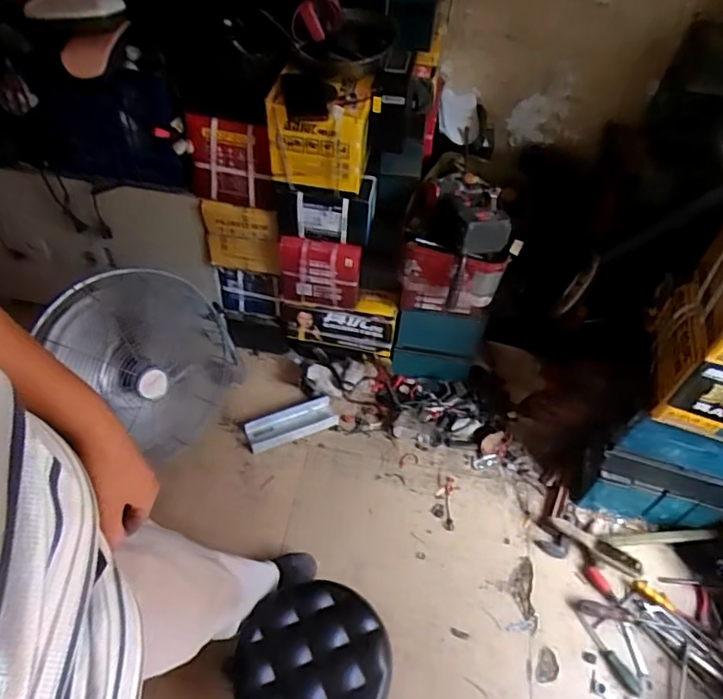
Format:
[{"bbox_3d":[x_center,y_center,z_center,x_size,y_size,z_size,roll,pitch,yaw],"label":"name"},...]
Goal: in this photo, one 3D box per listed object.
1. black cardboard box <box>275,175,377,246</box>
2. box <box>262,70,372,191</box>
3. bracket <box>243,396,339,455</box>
[{"bbox_3d":[-0.086,-0.326,1.258,0.228,0.139,0.092,11,51,6],"label":"black cardboard box"},{"bbox_3d":[-0.086,-0.435,1.125,0.191,0.188,0.117,10,50,5],"label":"box"},{"bbox_3d":[-0.197,0.203,1.534,0.247,0.023,0.104,-16,53,-16],"label":"bracket"}]

